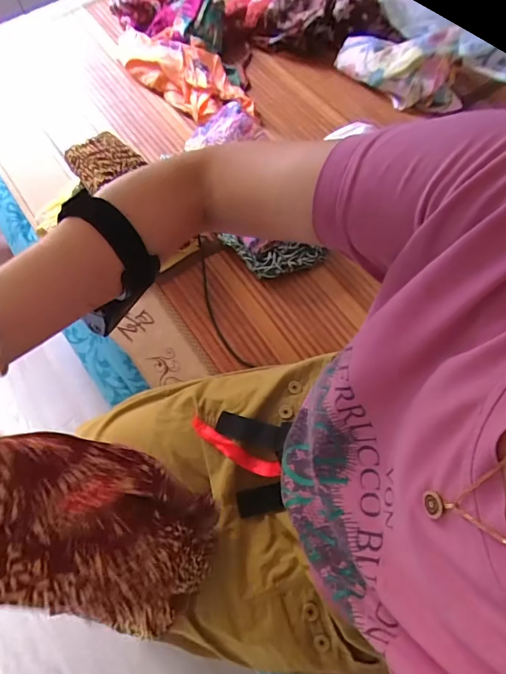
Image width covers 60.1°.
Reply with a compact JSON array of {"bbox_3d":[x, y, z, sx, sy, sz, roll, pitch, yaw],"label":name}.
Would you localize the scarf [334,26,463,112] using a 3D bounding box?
[{"bbox_3d":[0.324,-0.596,0.952,0.281,0.100,0.148,24,69,12],"label":"scarf"}]

